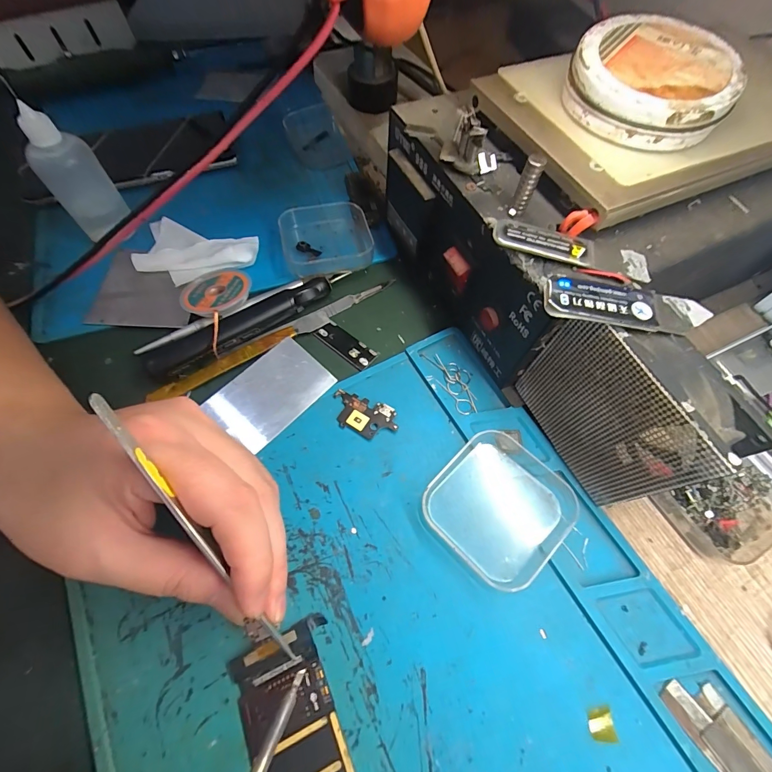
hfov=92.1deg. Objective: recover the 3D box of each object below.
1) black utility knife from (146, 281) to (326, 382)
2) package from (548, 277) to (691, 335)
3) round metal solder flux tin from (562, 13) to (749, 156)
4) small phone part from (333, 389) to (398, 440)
[{"bbox_3d":[-0.092,-0.038,0.237,0.123,0.015,0.022,-26,66,-15],"label":"black utility knife"},{"bbox_3d":[0.092,-0.033,0.149,0.057,0.007,0.018,8,62,2],"label":"package"},{"bbox_3d":[0.124,-0.143,0.176,0.070,0.028,0.070,1,63,-1],"label":"round metal solder flux tin"},{"bbox_3d":[-0.014,0.017,0.219,0.041,0.004,0.022,22,64,9],"label":"small phone part"}]

